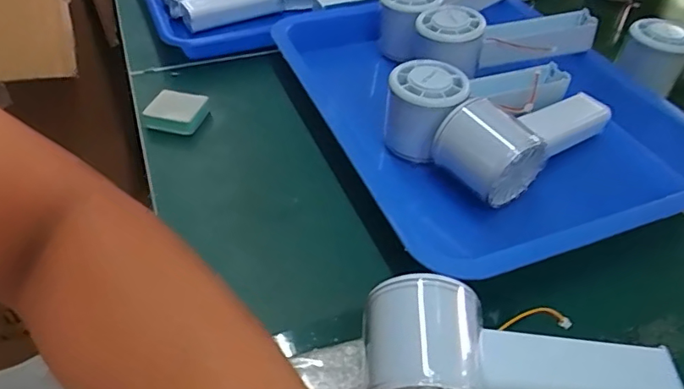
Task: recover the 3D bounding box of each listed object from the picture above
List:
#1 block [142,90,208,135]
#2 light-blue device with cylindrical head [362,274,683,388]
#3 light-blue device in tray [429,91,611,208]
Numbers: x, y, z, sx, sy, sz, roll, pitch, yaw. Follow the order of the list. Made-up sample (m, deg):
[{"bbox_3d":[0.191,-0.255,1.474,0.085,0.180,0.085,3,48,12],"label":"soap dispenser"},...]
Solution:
[{"bbox_3d":[-0.134,-0.065,0.428,0.049,0.017,0.040,11,44,7],"label":"block"},{"bbox_3d":[0.085,0.086,0.257,0.149,0.067,0.050,5,44,1],"label":"light-blue device with cylindrical head"},{"bbox_3d":[0.137,-0.047,0.393,0.150,0.056,0.065,-30,54,-31],"label":"light-blue device in tray"}]

